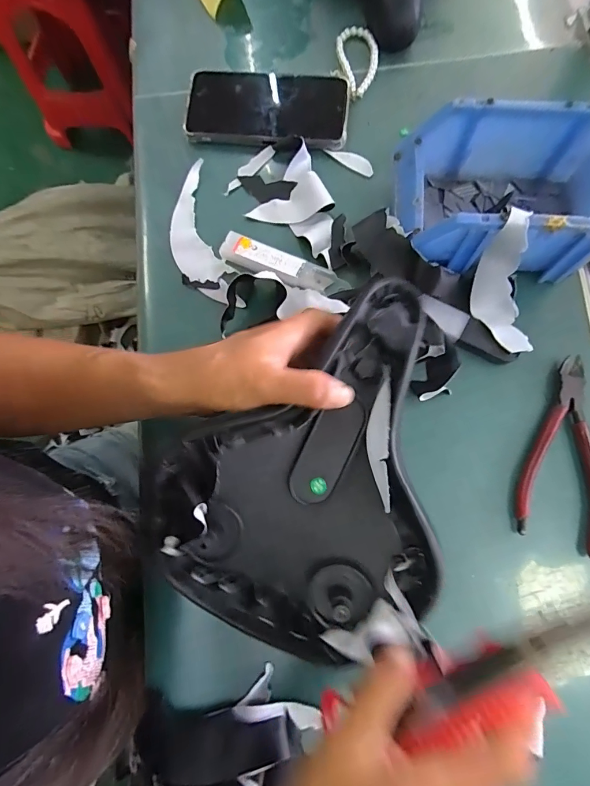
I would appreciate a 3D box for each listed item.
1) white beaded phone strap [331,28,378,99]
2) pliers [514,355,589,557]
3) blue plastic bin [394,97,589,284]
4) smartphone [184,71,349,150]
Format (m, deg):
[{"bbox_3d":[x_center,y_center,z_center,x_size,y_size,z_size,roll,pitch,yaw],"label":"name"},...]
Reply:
[{"bbox_3d":[0.064,-0.355,0.432,0.048,0.013,0.099,9,76,4],"label":"white beaded phone strap"},{"bbox_3d":[0.223,0.046,0.322,0.067,0.013,0.149,19,77,6],"label":"pliers"},{"bbox_3d":[0.177,-0.167,0.343,0.173,0.075,0.119,4,76,3],"label":"blue plastic bin"},{"bbox_3d":[-0.030,-0.291,0.410,0.163,0.018,0.078,6,76,3],"label":"smartphone"}]

